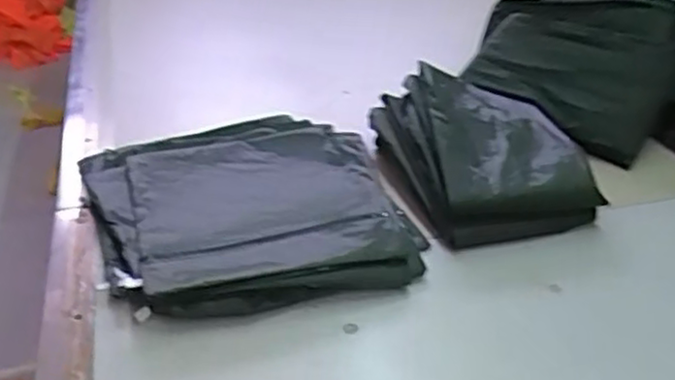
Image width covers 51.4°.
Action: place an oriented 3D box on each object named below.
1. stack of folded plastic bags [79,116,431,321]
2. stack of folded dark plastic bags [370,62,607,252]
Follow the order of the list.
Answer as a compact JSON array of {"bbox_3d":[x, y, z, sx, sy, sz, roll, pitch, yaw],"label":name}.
[{"bbox_3d":[-0.109,0.005,0.840,0.348,0.034,0.367,-10,33,-16],"label":"stack of folded plastic bags"},{"bbox_3d":[0.190,-0.069,0.928,0.235,0.073,0.314,-6,32,-10],"label":"stack of folded dark plastic bags"}]

